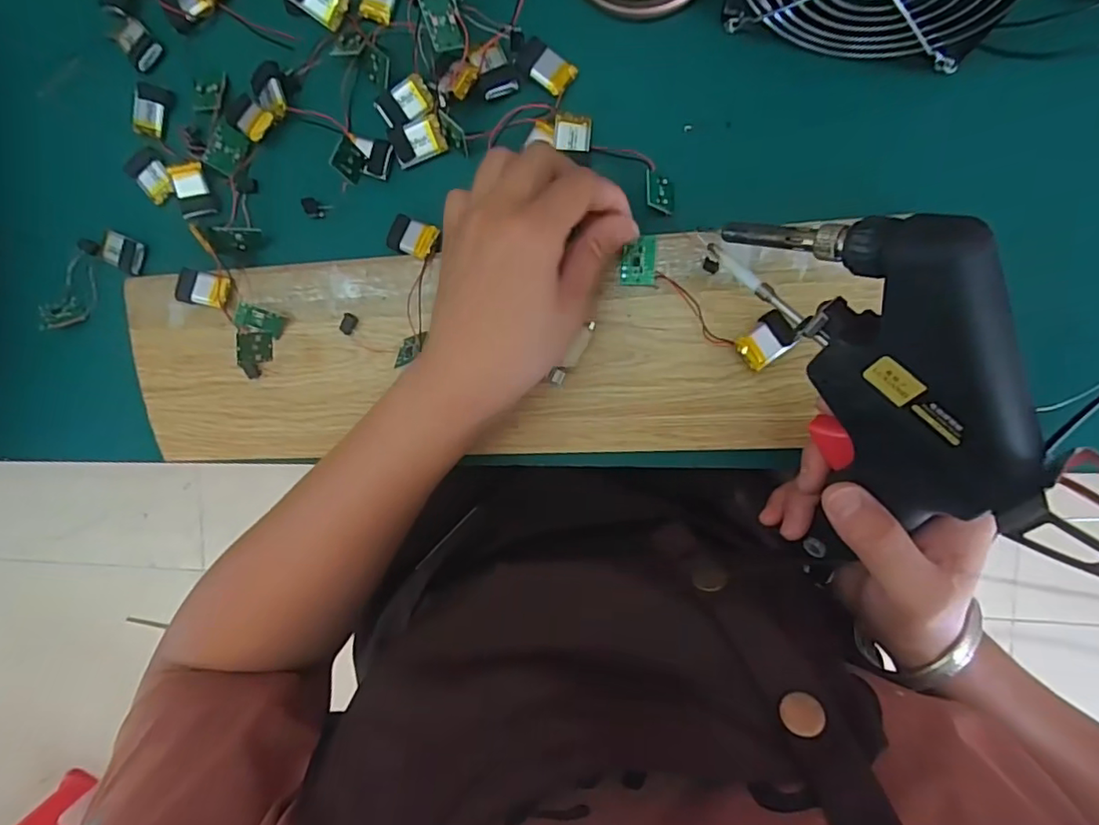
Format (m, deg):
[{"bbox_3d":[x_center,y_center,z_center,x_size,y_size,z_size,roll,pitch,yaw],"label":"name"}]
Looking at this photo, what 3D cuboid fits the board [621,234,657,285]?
[{"bbox_3d":[0.049,-0.083,0.307,0.018,0.004,0.026,4,94,9],"label":"board"}]

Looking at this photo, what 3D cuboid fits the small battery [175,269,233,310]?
[{"bbox_3d":[-0.214,-0.077,0.348,0.034,0.009,0.020,11,95,8],"label":"small battery"}]

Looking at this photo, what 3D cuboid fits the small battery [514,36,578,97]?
[{"bbox_3d":[-0.002,-0.194,0.313,0.030,0.005,0.019,36,98,5],"label":"small battery"}]

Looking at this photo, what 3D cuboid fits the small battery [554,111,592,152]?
[{"bbox_3d":[0.014,-0.156,0.313,0.021,0.004,0.020,3,93,-8],"label":"small battery"}]

